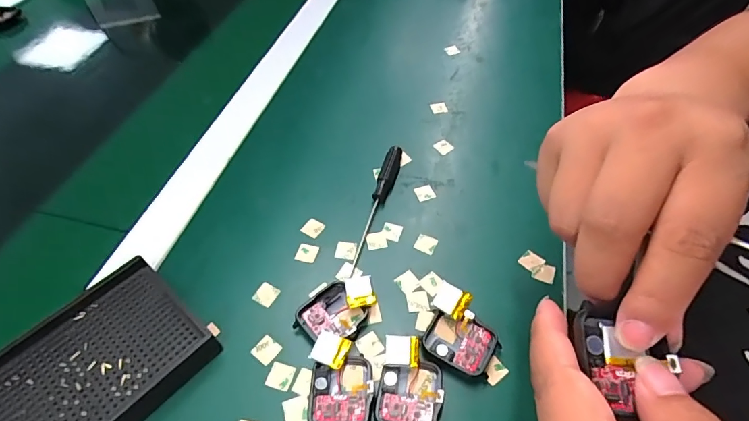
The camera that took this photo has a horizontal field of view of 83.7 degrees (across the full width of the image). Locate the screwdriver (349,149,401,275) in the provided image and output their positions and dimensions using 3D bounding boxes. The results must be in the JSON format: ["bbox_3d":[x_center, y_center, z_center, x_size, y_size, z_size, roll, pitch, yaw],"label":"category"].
[{"bbox_3d":[0.003,-0.005,0.345,0.014,0.017,0.125,11,52,10],"label":"screwdriver"}]

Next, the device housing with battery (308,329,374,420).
[{"bbox_3d":[-0.021,0.106,0.258,0.038,0.018,0.058,-2,51,0],"label":"device housing with battery"}]

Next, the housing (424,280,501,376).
[{"bbox_3d":[0.058,0.079,0.277,0.046,0.018,0.047,18,53,15],"label":"housing"}]

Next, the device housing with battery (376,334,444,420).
[{"bbox_3d":[0.022,0.108,0.257,0.037,0.016,0.055,7,51,7],"label":"device housing with battery"}]

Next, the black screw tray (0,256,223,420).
[{"bbox_3d":[-0.181,0.102,0.260,0.092,0.023,0.135,34,59,26],"label":"black screw tray"}]

